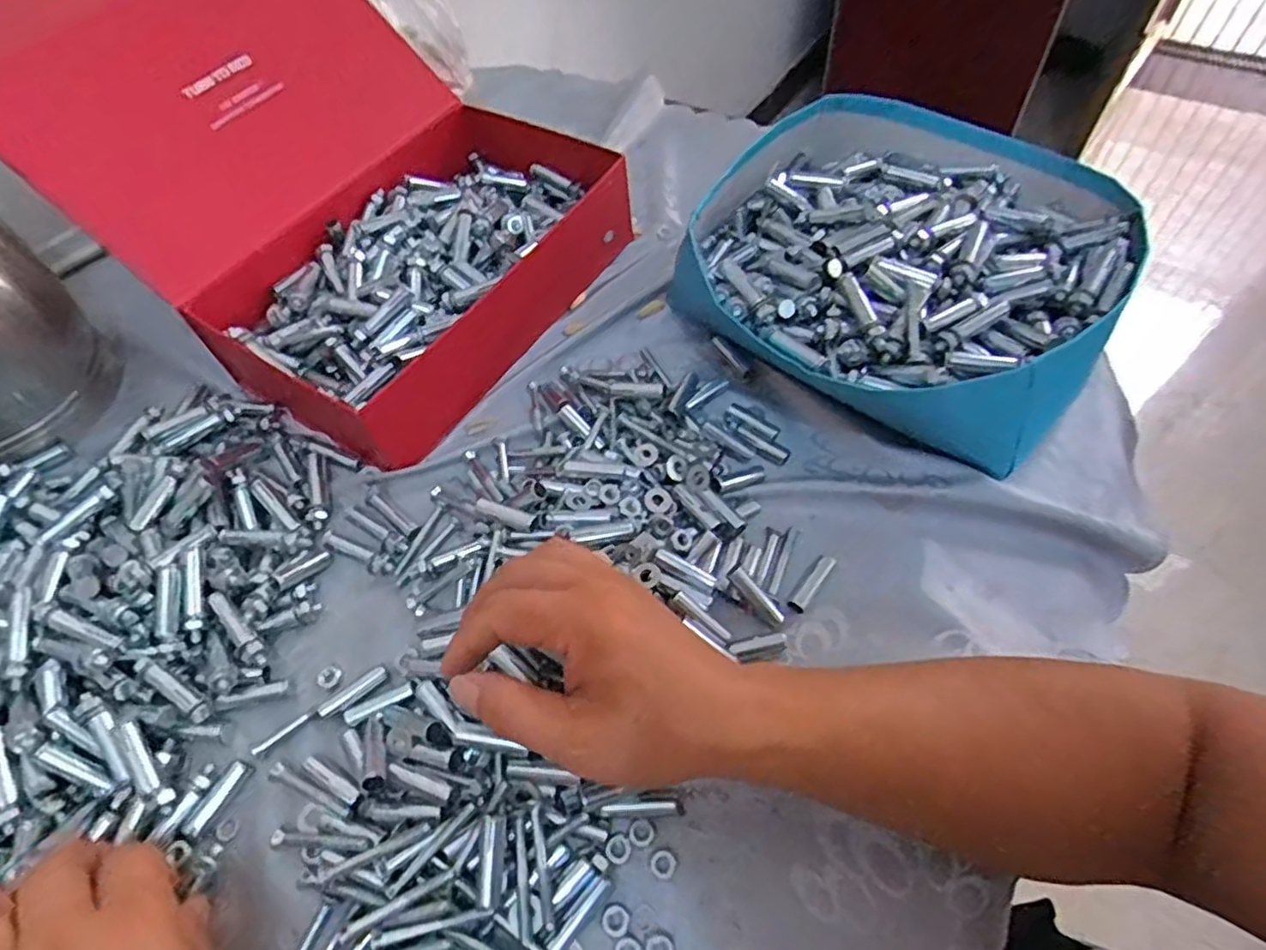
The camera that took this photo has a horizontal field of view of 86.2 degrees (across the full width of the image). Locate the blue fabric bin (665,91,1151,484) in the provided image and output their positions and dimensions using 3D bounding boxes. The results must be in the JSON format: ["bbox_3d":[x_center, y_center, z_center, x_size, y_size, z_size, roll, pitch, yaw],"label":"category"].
[{"bbox_3d":[0.191,-0.150,0.492,0.281,0.087,0.290,34,65,22],"label":"blue fabric bin"}]

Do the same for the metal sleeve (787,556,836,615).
[{"bbox_3d":[0.108,0.066,0.408,0.011,0.007,0.042,34,65,22],"label":"metal sleeve"}]

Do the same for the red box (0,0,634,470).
[{"bbox_3d":[-0.245,-0.242,0.513,0.382,0.204,0.299,28,63,20],"label":"red box"}]

